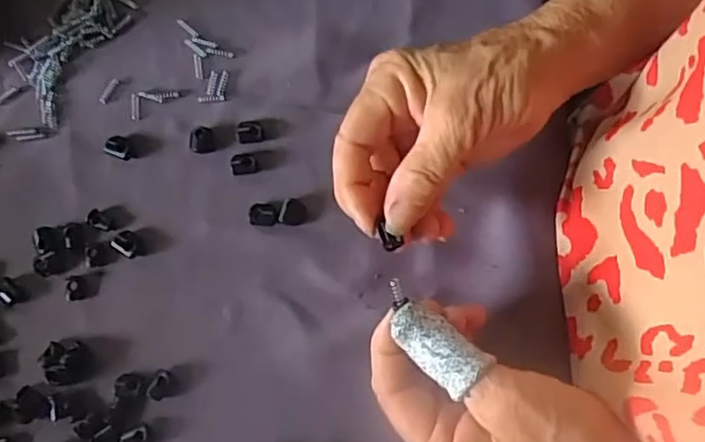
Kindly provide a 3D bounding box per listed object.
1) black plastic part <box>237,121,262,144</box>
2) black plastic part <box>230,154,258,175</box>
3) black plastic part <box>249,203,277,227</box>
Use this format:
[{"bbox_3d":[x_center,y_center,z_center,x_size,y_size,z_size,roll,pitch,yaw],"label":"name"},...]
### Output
[{"bbox_3d":[-0.060,-0.052,0.354,0.014,0.004,0.014,-3,77,0],"label":"black plastic part"},{"bbox_3d":[-0.062,-0.033,0.351,0.015,0.005,0.015,0,76,-1],"label":"black plastic part"},{"bbox_3d":[-0.050,-0.004,0.343,0.016,0.004,0.013,-1,77,1],"label":"black plastic part"}]

